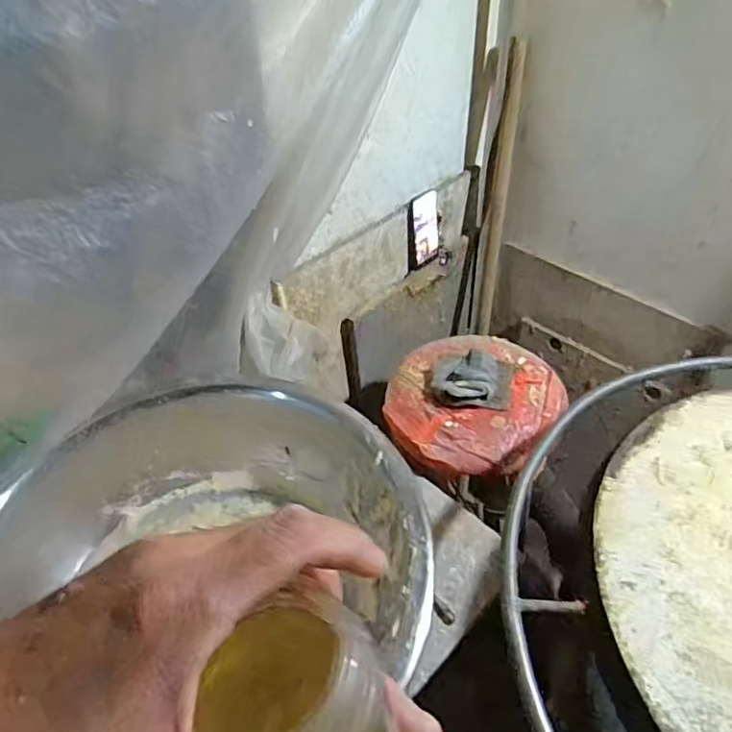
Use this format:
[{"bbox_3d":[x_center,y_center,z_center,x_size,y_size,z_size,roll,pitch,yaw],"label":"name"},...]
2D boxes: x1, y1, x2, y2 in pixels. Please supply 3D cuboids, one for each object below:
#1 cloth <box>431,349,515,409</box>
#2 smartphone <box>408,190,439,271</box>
[{"bbox_3d":[0.189,0.022,1.011,0.142,0.039,0.121,9,44,12],"label":"cloth"},{"bbox_3d":[0.123,-0.287,1.211,0.085,0.148,0.006,-25,36,-31],"label":"smartphone"}]

